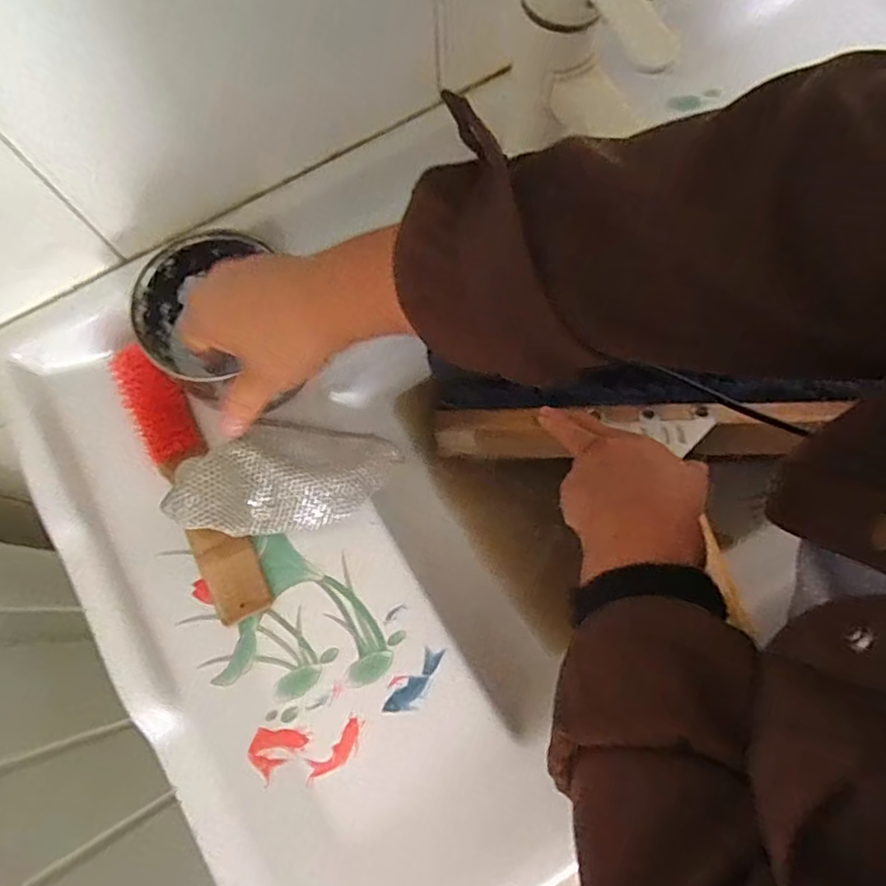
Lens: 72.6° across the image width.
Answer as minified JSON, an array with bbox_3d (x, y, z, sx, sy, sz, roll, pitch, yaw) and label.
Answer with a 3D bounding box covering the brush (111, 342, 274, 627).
[{"bbox_3d":[-0.170,0.022,0.406,0.036,0.026,0.201,-27,76,-6],"label":"brush"}]

